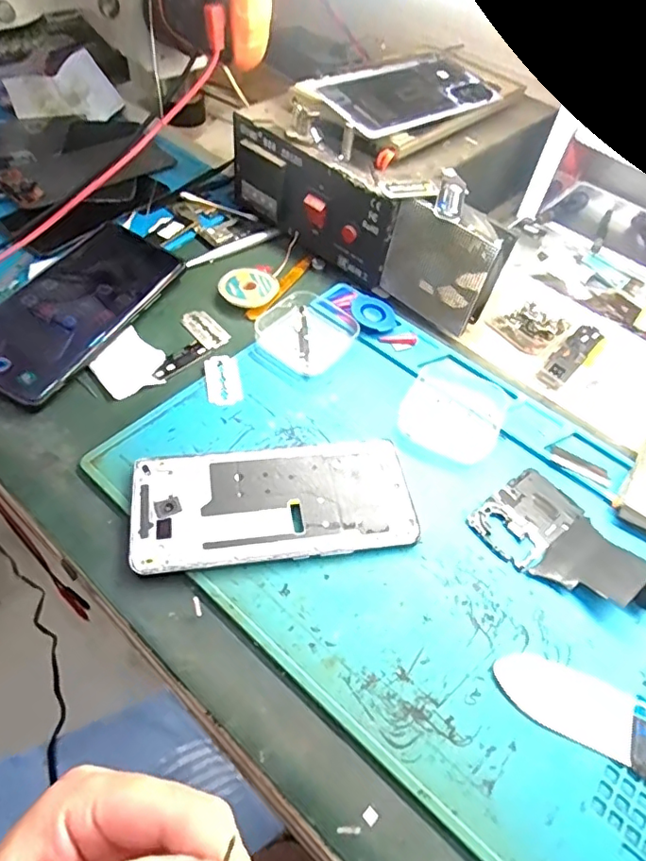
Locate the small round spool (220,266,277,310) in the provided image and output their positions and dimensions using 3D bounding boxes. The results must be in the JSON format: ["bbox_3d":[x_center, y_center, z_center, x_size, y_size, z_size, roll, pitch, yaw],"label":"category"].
[{"bbox_3d":[-0.058,-0.113,0.422,0.043,0.008,0.042,3,54,-4],"label":"small round spool"}]

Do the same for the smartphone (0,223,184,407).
[{"bbox_3d":[-0.178,-0.092,0.387,0.080,0.013,0.169,33,58,4],"label":"smartphone"}]

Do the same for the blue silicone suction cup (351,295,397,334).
[{"bbox_3d":[0.039,-0.088,0.412,0.033,0.009,0.039,3,54,-4],"label":"blue silicone suction cup"}]

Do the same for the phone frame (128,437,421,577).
[{"bbox_3d":[-0.027,0.040,0.310,0.156,0.011,0.074,-5,54,-9],"label":"phone frame"}]

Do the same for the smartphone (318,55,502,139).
[{"bbox_3d":[0.069,-0.264,0.418,0.153,0.013,0.073,-31,62,-26],"label":"smartphone"}]

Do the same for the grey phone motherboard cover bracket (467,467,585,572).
[{"bbox_3d":[0.122,0.051,0.323,0.063,0.004,0.043,-33,63,-26],"label":"grey phone motherboard cover bracket"}]

